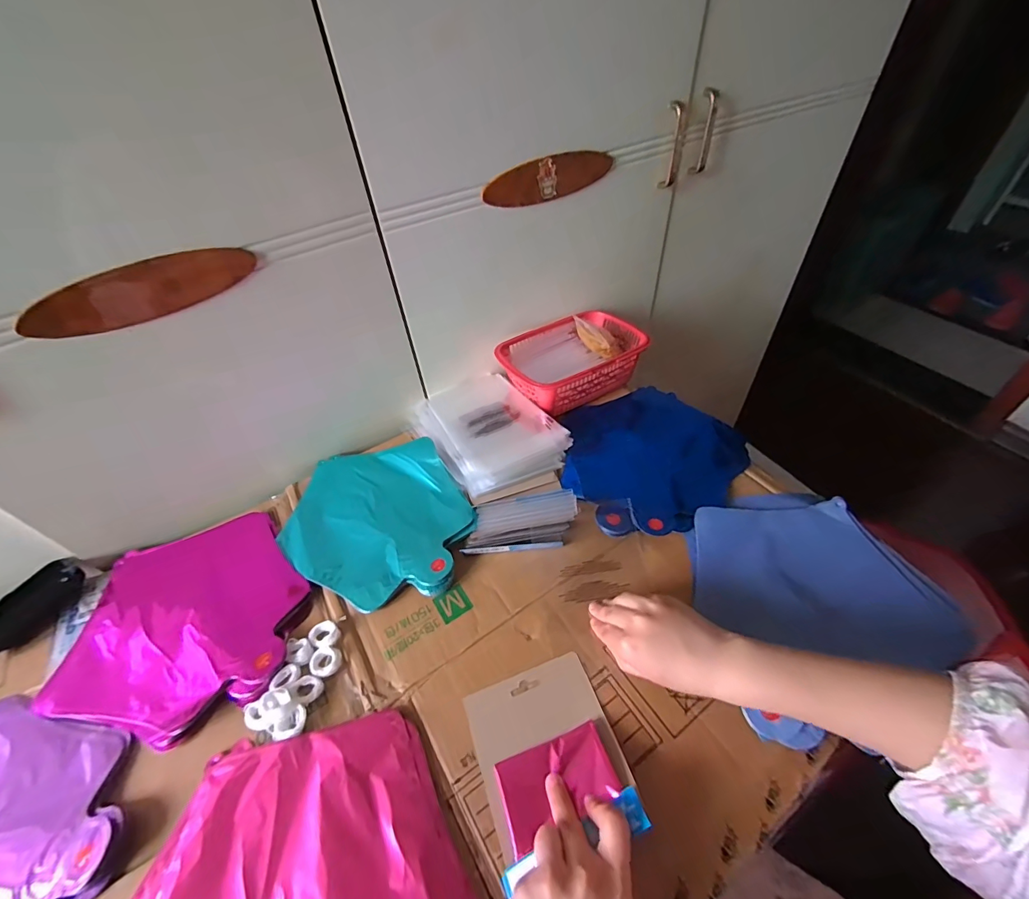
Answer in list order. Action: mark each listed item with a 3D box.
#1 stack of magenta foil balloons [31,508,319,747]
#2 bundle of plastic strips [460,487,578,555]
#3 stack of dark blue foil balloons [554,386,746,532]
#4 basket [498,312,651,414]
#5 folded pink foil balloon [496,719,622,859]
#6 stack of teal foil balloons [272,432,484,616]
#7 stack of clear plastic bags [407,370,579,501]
[{"bbox_3d":[-0.349,0.176,0.458,0.234,0.014,0.232,-23,48,-16],"label":"stack of magenta foil balloons"},{"bbox_3d":[0.010,0.082,0.506,0.127,0.029,0.081,-5,46,1],"label":"bundle of plastic strips"},{"bbox_3d":[0.173,-0.001,0.581,0.241,0.018,0.226,-27,49,-19],"label":"stack of dark blue foil balloons"},{"bbox_3d":[0.087,-0.134,0.673,0.213,0.085,0.137,-26,49,-18],"label":"basket"},{"bbox_3d":[0.034,0.264,0.349,0.091,0.010,0.057,-22,40,-7],"label":"folded pink foil balloon"},{"bbox_3d":[-0.165,0.079,0.535,0.217,0.018,0.228,-11,46,-5],"label":"stack of teal foil balloons"},{"bbox_3d":[-0.041,-0.035,0.622,0.161,0.028,0.218,-27,50,-19],"label":"stack of clear plastic bags"}]

